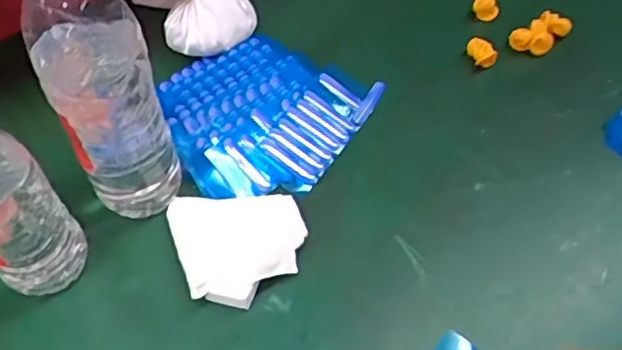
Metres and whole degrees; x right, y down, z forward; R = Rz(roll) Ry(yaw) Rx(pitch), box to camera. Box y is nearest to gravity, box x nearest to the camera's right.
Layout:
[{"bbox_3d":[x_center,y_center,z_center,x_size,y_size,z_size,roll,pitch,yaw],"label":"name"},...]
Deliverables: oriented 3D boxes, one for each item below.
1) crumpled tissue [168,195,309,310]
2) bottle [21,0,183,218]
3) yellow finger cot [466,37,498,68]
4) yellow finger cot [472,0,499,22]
[{"bbox_3d":[-0.057,0.050,0.444,0.099,0.017,0.081,6,57,2],"label":"crumpled tissue"},{"bbox_3d":[-0.128,-0.054,0.389,0.065,0.217,0.055,-16,59,-12],"label":"bottle"},{"bbox_3d":[0.152,-0.109,0.561,0.016,0.022,0.028,-18,60,-12],"label":"yellow finger cot"},{"bbox_3d":[0.165,-0.157,0.593,0.024,0.026,0.013,14,58,7],"label":"yellow finger cot"}]

